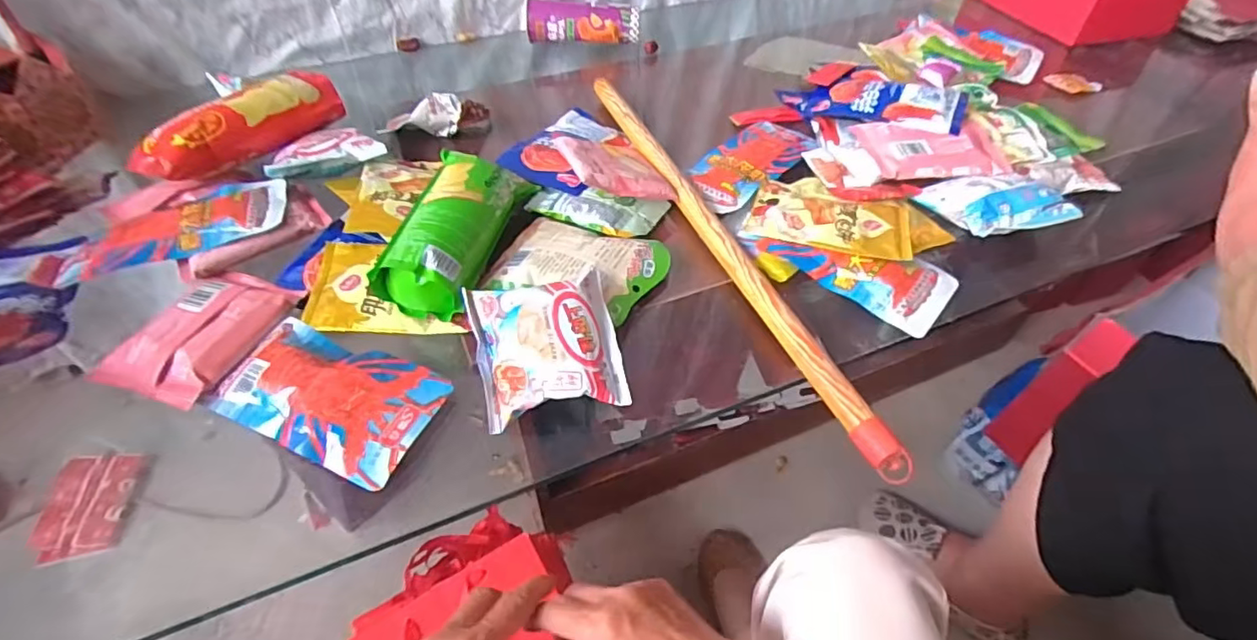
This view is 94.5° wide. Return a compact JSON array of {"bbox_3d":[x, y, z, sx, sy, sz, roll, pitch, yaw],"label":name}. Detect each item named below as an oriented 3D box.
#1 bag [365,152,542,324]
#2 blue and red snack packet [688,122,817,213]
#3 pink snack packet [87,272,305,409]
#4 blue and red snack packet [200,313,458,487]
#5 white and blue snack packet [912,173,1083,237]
[{"bbox_3d":[-0.164,-0.093,0.546,0.088,0.053,0.188,6,48,6],"label":"bag"},{"bbox_3d":[0.138,-0.185,0.676,0.097,0.017,0.189,29,54,24],"label":"blue and red snack packet"},{"bbox_3d":[-0.355,0.006,0.490,0.087,0.020,0.142,12,49,12],"label":"pink snack packet"},{"bbox_3d":[-0.237,0.056,0.457,0.168,0.029,0.094,17,50,16],"label":"blue and red snack packet"},{"bbox_3d":[0.384,-0.126,0.602,0.125,0.033,0.085,-12,48,-10],"label":"white and blue snack packet"}]

